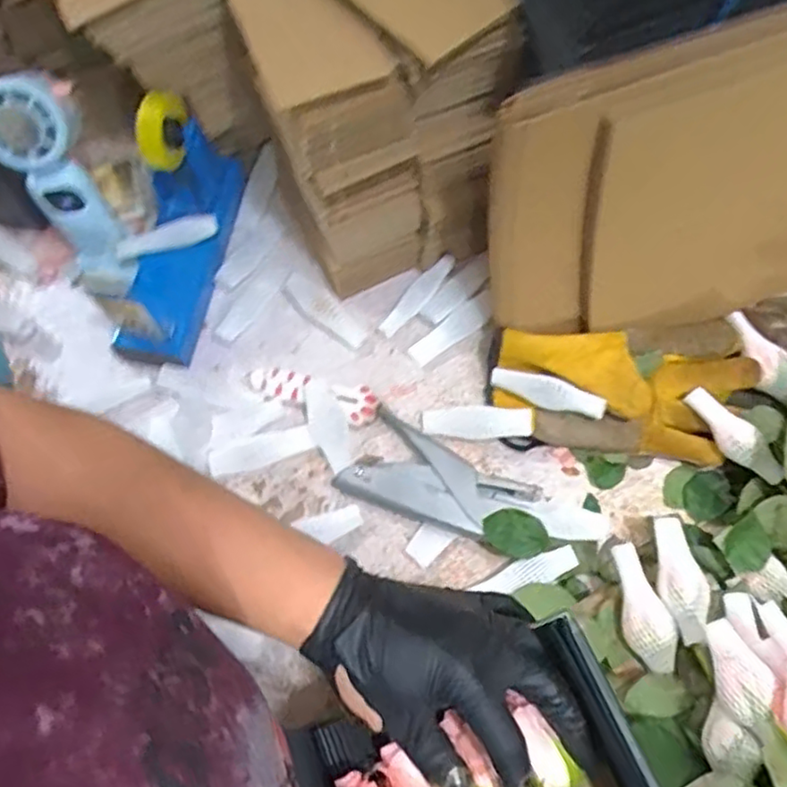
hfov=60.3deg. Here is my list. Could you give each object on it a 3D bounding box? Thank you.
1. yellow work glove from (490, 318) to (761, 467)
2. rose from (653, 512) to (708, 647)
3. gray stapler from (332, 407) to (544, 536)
[{"bbox_3d":[0.180,-0.008,0.549,0.198,0.043,0.112,5,69,4],"label":"yellow work glove"},{"bbox_3d":[0.198,0.126,0.469,0.029,0.024,0.089,0,49,2],"label":"rose"},{"bbox_3d":[0.033,0.074,0.536,0.138,0.032,0.076,30,73,13],"label":"gray stapler"}]

